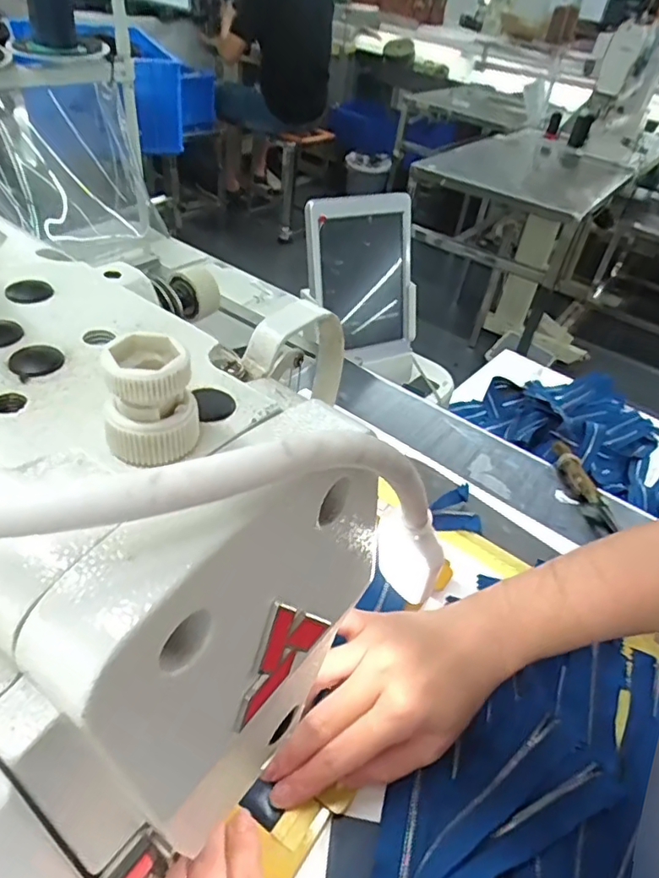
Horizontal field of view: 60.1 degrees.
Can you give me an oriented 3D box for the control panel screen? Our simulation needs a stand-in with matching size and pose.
[{"bbox_3d":[0.047,-0.207,0.755,0.151,0.212,0.029,-15,31,-24],"label":"control panel screen"}]

